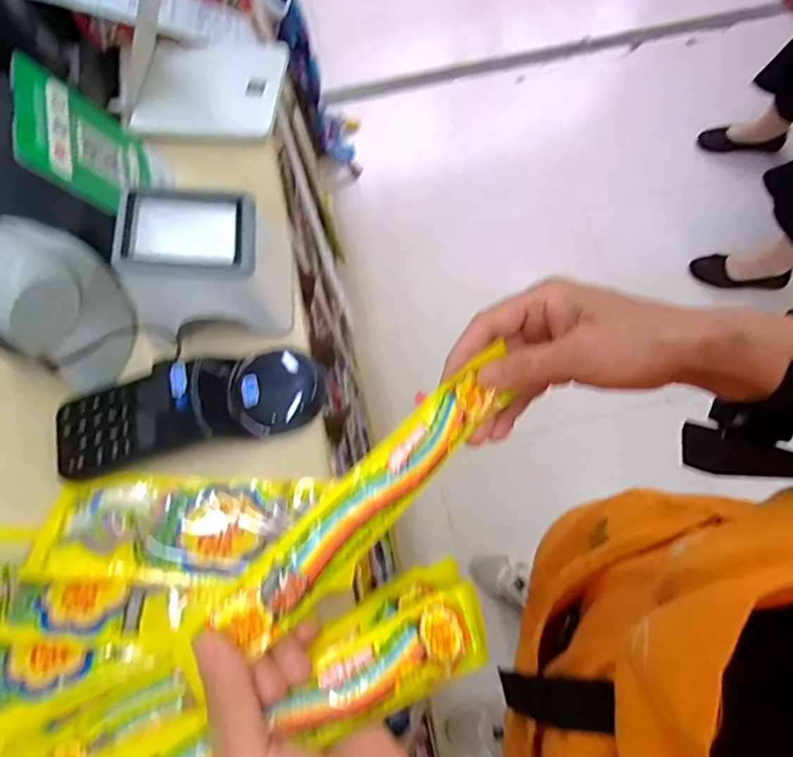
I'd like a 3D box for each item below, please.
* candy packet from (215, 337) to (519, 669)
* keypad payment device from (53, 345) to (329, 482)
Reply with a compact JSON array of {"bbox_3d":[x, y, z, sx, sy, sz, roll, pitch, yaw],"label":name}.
[{"bbox_3d":[-0.008,0.057,0.292,0.033,0.019,0.194,39,65,16],"label":"candy packet"},{"bbox_3d":[-0.172,0.027,0.474,0.221,0.052,0.081,-14,68,-4],"label":"keypad payment device"}]

